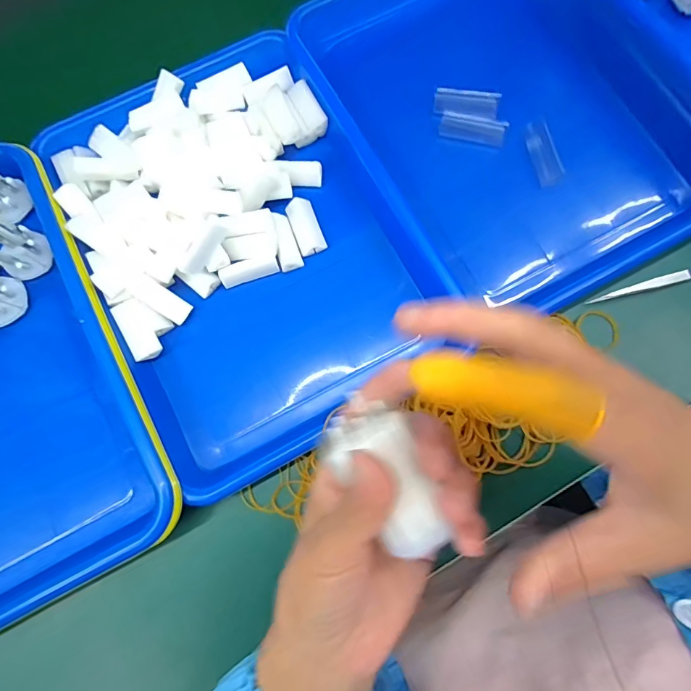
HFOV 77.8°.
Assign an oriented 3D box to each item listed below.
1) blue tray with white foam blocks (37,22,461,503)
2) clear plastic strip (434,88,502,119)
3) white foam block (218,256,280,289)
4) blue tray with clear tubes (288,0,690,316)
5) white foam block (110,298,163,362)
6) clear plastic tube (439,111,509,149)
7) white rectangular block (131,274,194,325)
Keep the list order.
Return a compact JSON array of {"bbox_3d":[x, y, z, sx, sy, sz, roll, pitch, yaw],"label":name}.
[{"bbox_3d":[-0.079,-0.080,0.344,0.233,0.045,0.326,-27,78,-6],"label":"blue tray with white foam blocks"},{"bbox_3d":[0.102,-0.203,0.362,0.053,0.013,0.019,6,78,4],"label":"clear plastic strip"},{"bbox_3d":[-0.077,-0.060,0.341,0.045,0.015,0.013,-22,77,-5],"label":"white foam block"},{"bbox_3d":[0.122,-0.202,0.368,0.238,0.050,0.346,-27,78,-4],"label":"blue tray with clear tubes"},{"bbox_3d":[-0.156,-0.012,0.321,0.021,0.008,0.046,-28,91,-6],"label":"white foam block"},{"bbox_3d":[0.108,-0.183,0.361,0.054,0.008,0.022,13,78,5],"label":"clear plastic tube"},{"bbox_3d":[-0.140,-0.035,0.327,0.044,0.007,0.018,38,78,-20],"label":"white rectangular block"}]

